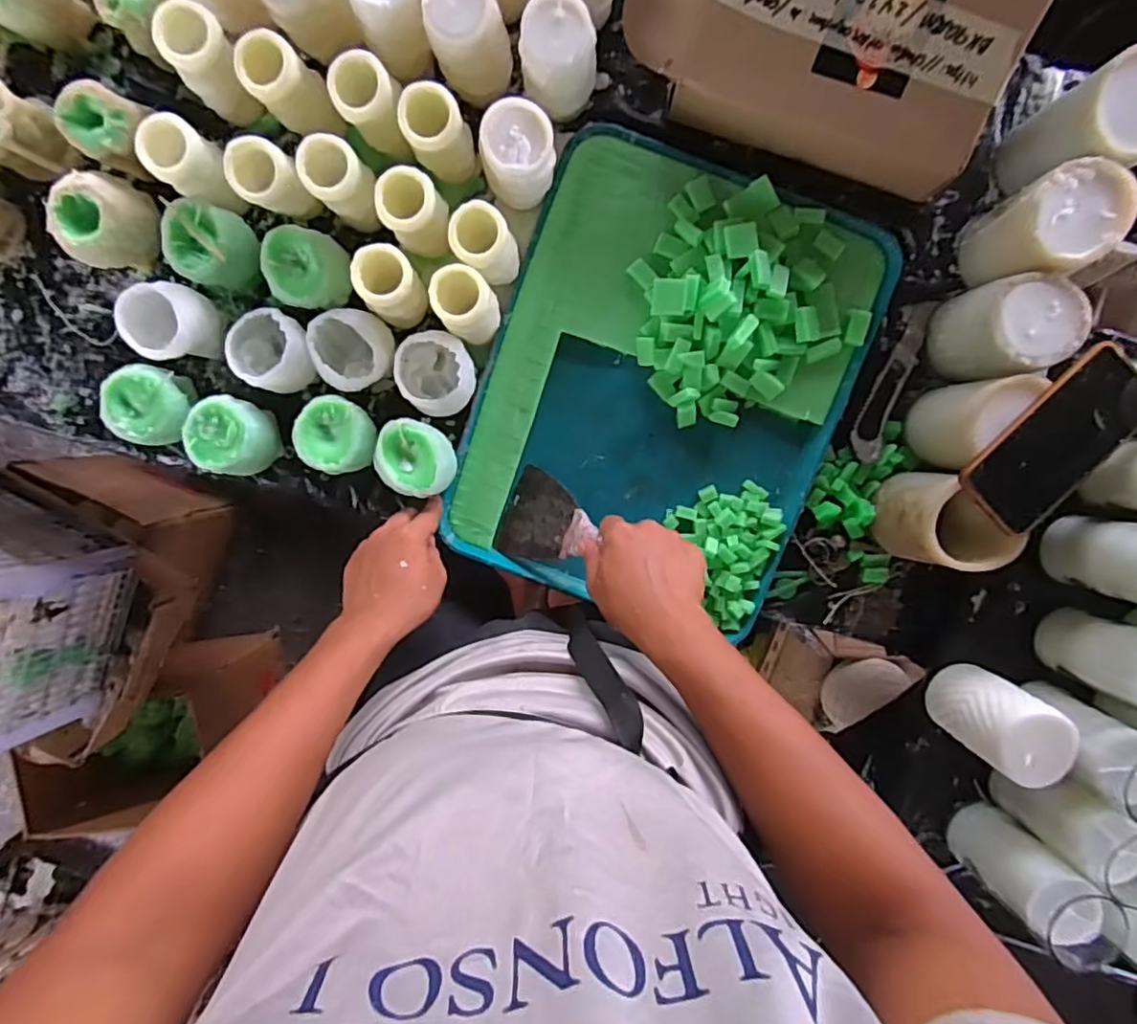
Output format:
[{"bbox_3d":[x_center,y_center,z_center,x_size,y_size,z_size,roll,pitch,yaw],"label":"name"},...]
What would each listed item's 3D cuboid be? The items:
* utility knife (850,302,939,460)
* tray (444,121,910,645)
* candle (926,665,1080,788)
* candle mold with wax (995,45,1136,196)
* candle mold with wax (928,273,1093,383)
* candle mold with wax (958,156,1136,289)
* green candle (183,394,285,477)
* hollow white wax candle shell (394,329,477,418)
[{"bbox_3d":[0.320,-0.131,0.616,0.030,0.021,0.164,21,97,-1],"label":"utility knife"},{"bbox_3d":[0.095,-0.122,0.607,0.338,0.046,0.437,20,97,-1],"label":"tray"},{"bbox_3d":[0.385,0.188,0.557,0.078,0.090,0.068,32,96,-2],"label":"candle"},{"bbox_3d":[0.446,-0.324,0.538,0.085,0.106,0.080,0,96,1],"label":"candle mold with wax"},{"bbox_3d":[0.388,-0.162,0.558,0.082,0.093,0.080,-8,96,2],"label":"candle mold with wax"},{"bbox_3d":[0.413,-0.246,0.548,0.072,0.118,0.078,0,96,1],"label":"candle mold with wax"},{"bbox_3d":[-0.324,-0.075,0.611,0.068,0.062,0.072,9,97,1],"label":"green candle"},{"bbox_3d":[-0.124,-0.131,0.598,0.068,0.057,0.074,0,96,1],"label":"hollow white wax candle shell"}]

